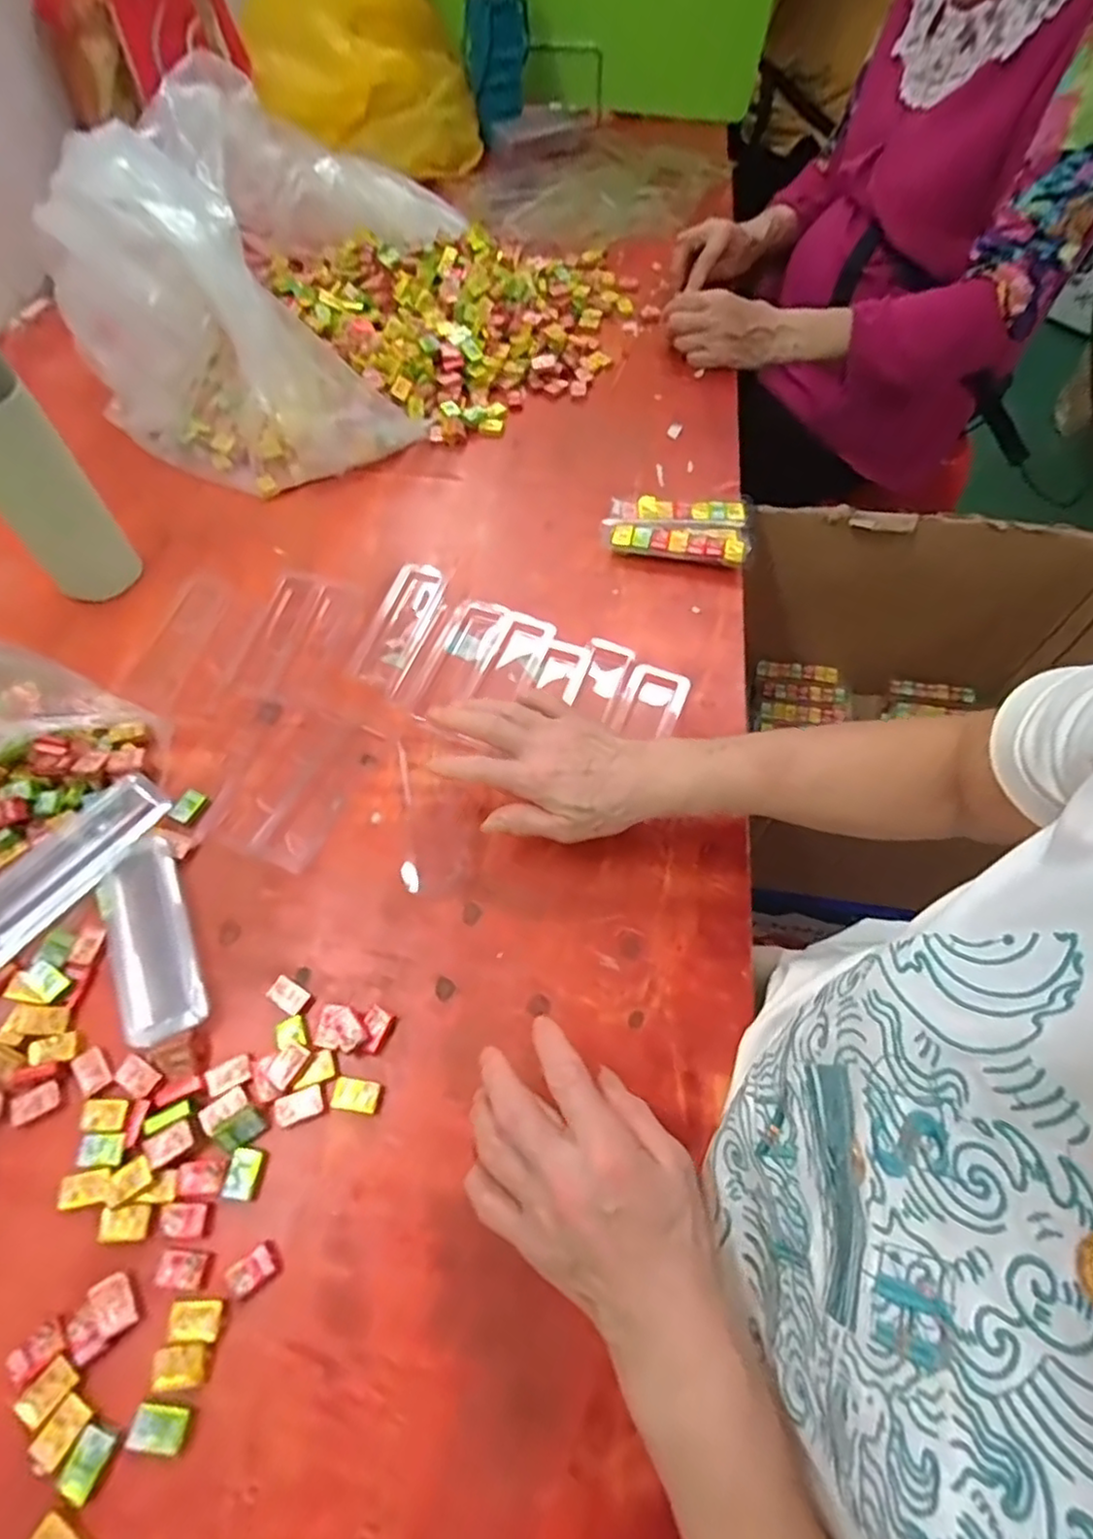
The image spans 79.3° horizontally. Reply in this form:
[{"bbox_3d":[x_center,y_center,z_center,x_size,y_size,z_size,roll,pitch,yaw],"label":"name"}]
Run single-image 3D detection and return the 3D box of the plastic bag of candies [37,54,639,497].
[{"bbox_3d":[-0.177,-0.555,0.704,0.494,0.204,0.502,8,61,5],"label":"plastic bag of candies"}]

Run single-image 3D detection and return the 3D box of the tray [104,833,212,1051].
[{"bbox_3d":[-0.265,0.112,0.438,0.049,0.012,0.141,-24,64,-13],"label":"tray"}]

